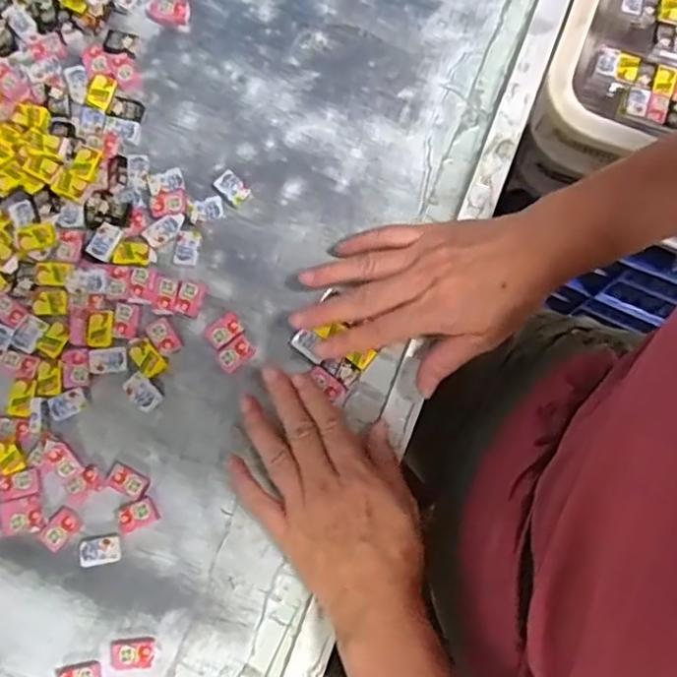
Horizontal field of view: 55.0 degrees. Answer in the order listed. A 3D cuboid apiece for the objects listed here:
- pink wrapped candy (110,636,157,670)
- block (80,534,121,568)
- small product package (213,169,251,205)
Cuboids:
[{"bbox_3d":[-0.137,0.210,0.433,0.031,0.009,0.019,-2,79,-1],"label":"pink wrapped candy"},{"bbox_3d":[-0.162,0.144,0.442,0.027,0.008,0.019,-10,79,-3],"label":"block"},{"bbox_3d":[-0.080,-0.114,0.492,0.027,0.008,0.017,42,81,7],"label":"small product package"}]

